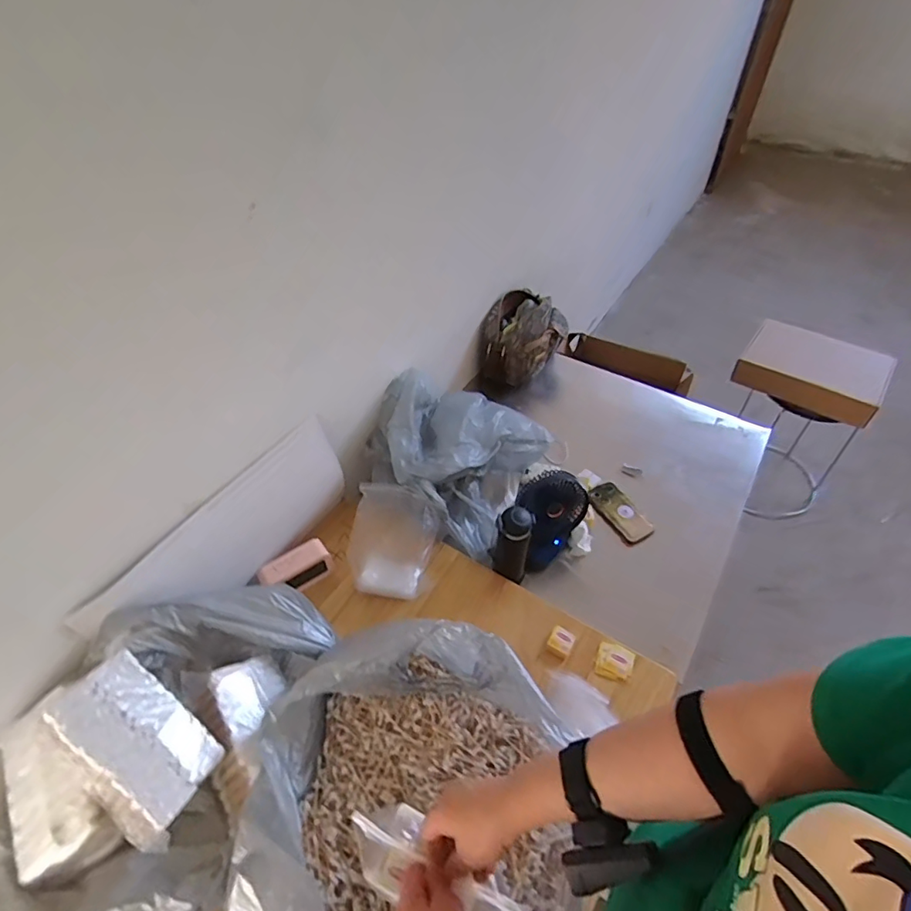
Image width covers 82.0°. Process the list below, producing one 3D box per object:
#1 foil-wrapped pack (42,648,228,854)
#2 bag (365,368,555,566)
[{"bbox_3d":[-0.415,0.376,0.683,0.216,0.057,0.123,46,33,1],"label":"foil-wrapped pack"},{"bbox_3d":[-0.001,-0.006,1.249,0.353,0.252,0.380,21,52,20],"label":"bag"}]

